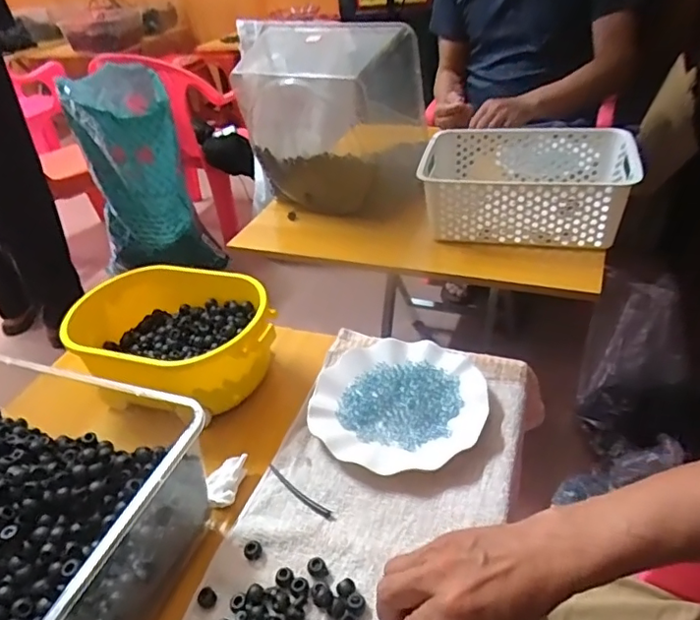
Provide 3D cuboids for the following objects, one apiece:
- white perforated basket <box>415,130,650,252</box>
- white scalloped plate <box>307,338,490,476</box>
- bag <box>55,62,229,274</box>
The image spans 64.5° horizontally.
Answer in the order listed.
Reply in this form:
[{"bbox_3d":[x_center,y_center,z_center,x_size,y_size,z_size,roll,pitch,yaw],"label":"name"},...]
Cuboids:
[{"bbox_3d":[0.281,-0.201,0.895,0.304,0.115,0.229,4,38,15],"label":"white perforated basket"},{"bbox_3d":[0.052,0.096,0.609,0.186,0.017,0.177,-5,37,4],"label":"white scalloped plate"},{"bbox_3d":[-0.608,-0.380,1.647,0.300,0.573,0.360,-33,43,-29],"label":"bag"}]

